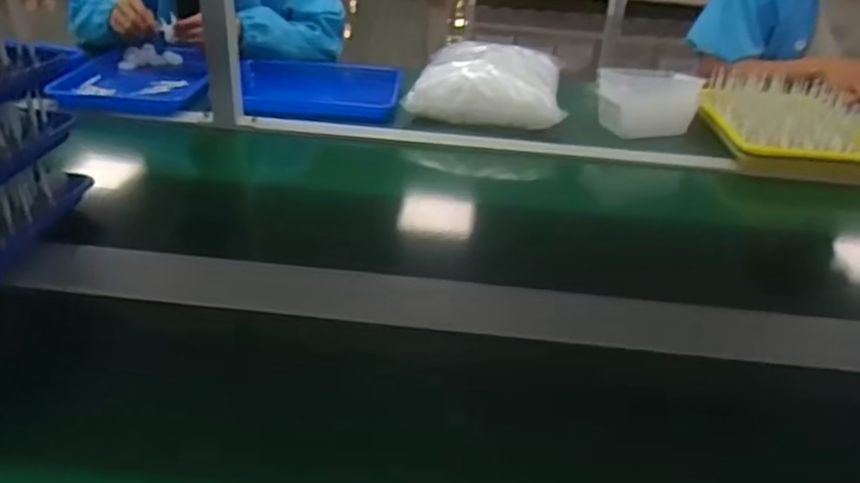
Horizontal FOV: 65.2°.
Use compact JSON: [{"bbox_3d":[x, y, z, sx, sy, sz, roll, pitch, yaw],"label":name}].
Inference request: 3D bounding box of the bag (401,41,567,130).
[{"bbox_3d":[0.114,-0.300,1.231,0.263,0.090,0.267,8,31,8],"label":"bag"}]

